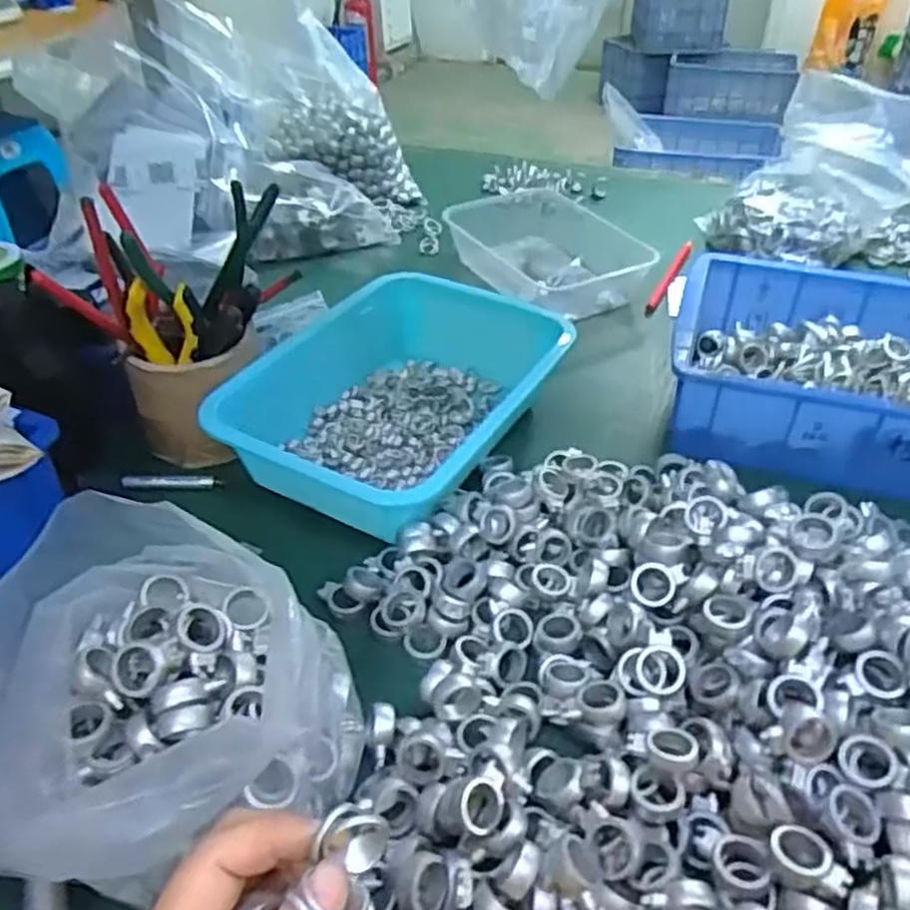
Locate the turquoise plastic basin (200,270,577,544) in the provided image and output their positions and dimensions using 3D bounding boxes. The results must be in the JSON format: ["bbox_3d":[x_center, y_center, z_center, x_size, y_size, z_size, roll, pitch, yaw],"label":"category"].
[{"bbox_3d":[-0.037,-0.048,0.632,0.198,0.080,0.271,19,43,23],"label":"turquoise plastic basin"}]

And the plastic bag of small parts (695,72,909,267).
[{"bbox_3d":[0.393,-0.308,0.853,0.188,0.149,0.201,-32,48,-32],"label":"plastic bag of small parts"}]

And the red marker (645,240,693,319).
[{"bbox_3d":[0.238,-0.200,0.858,0.014,0.017,0.164,17,42,21],"label":"red marker"}]

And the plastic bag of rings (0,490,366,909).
[{"bbox_3d":[-0.148,0.115,0.394,0.175,0.104,0.172,-20,43,-21],"label":"plastic bag of rings"}]

